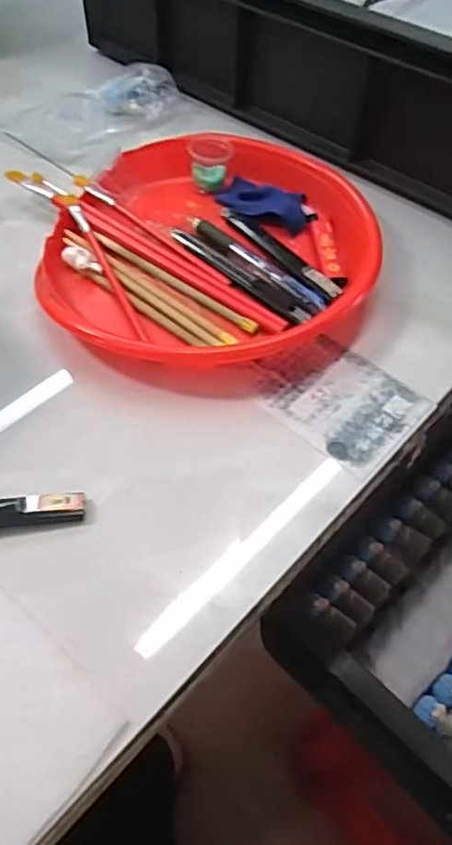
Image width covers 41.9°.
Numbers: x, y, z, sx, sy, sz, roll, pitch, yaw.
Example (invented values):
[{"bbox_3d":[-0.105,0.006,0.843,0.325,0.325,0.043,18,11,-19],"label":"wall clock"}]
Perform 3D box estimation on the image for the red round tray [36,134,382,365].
[{"bbox_3d":[-0.012,-0.137,0.445,0.232,0.035,0.216,1,54,-1],"label":"red round tray"}]

